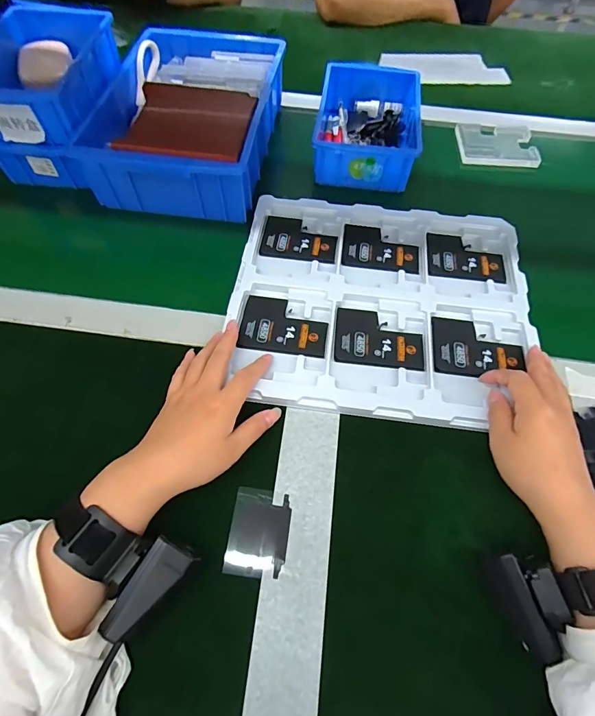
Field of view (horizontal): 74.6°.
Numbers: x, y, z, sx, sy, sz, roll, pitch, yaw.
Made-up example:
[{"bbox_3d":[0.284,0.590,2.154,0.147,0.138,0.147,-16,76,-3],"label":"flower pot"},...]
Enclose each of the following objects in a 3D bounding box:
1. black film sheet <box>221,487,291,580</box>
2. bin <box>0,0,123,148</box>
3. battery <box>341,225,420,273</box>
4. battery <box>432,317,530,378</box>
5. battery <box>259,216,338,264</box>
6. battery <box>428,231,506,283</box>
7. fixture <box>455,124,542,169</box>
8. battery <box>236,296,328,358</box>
[{"bbox_3d":[-0.031,0.144,0.323,0.047,0.004,0.065,8,63,2],"label":"black film sheet"},{"bbox_3d":[-0.317,-0.364,0.498,0.141,0.071,0.218,5,61,2],"label":"bin"},{"bbox_3d":[0.101,-0.133,0.474,0.090,0.010,0.069,8,61,3],"label":"battery"},{"bbox_3d":[0.187,-0.011,0.406,0.091,0.004,0.070,7,57,2],"label":"battery"},{"bbox_3d":[0.003,-0.145,0.480,0.090,0.008,0.067,9,61,4],"label":"battery"},{"bbox_3d":[0.200,-0.121,0.468,0.089,0.009,0.069,7,61,3],"label":"battery"},{"bbox_3d":[0.299,-0.324,0.592,0.115,0.014,0.092,7,60,3],"label":"fixture"},{"bbox_3d":[-0.013,-0.036,0.415,0.090,0.004,0.067,7,61,3],"label":"battery"}]

